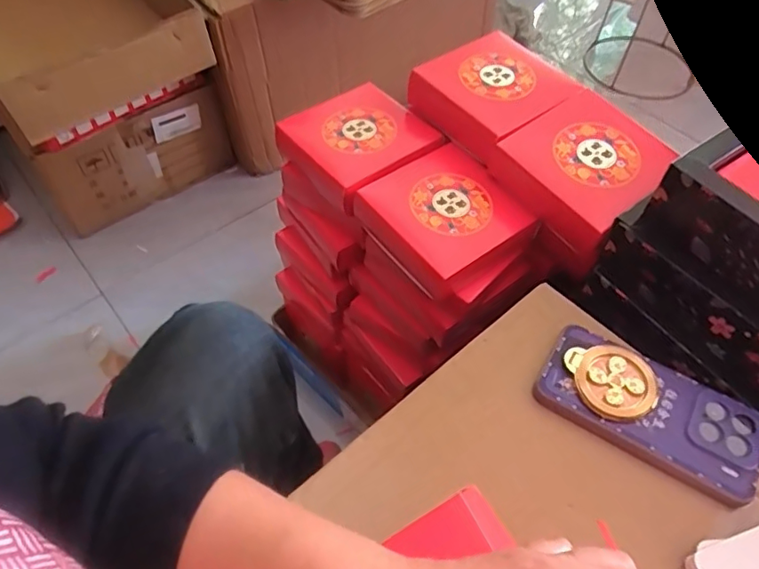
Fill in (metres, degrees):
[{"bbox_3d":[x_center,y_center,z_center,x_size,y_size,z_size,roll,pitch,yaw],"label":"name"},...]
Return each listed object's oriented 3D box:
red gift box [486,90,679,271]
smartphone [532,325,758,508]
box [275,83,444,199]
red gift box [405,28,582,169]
[{"bbox_3d":[0.196,-0.110,0.512,0.128,0.053,0.132,-31,61,-21],"label":"red gift box"},{"bbox_3d":[0.194,0.087,0.388,0.150,0.011,0.073,29,59,17],"label":"smartphone"},{"bbox_3d":[-0.023,-0.151,0.589,0.147,0.059,0.136,-33,62,-22],"label":"box"},{"bbox_3d":[0.118,-0.202,0.570,0.133,0.042,0.136,-32,62,-22],"label":"red gift box"}]

